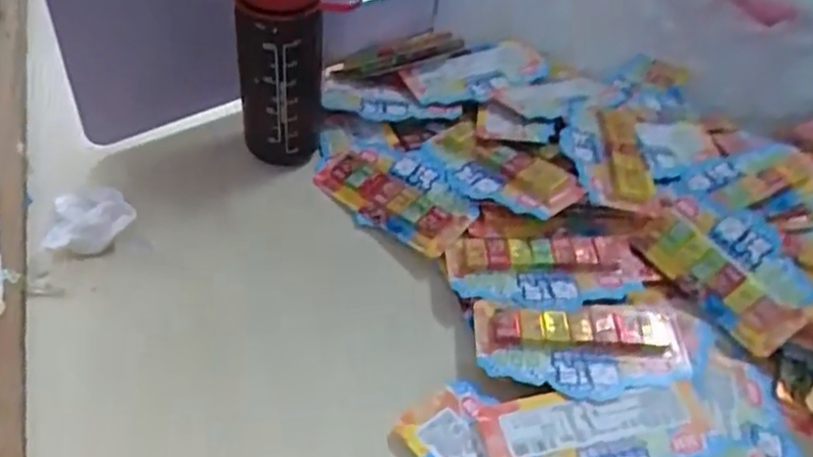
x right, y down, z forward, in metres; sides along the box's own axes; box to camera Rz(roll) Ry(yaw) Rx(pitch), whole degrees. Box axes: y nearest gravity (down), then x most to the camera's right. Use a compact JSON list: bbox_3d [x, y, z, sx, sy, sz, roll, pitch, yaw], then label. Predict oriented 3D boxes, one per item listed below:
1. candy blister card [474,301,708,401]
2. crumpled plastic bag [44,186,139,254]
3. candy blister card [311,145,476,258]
[{"bbox_3d":[0.131,0.080,0.472,0.163,0.012,0.075,0,44,-3],"label":"candy blister card"},{"bbox_3d":[-0.241,-0.008,0.530,0.061,0.021,0.055,-9,45,-12],"label":"crumpled plastic bag"},{"bbox_3d":[-0.010,-0.031,0.570,0.075,0.014,0.144,-41,56,-19],"label":"candy blister card"}]

